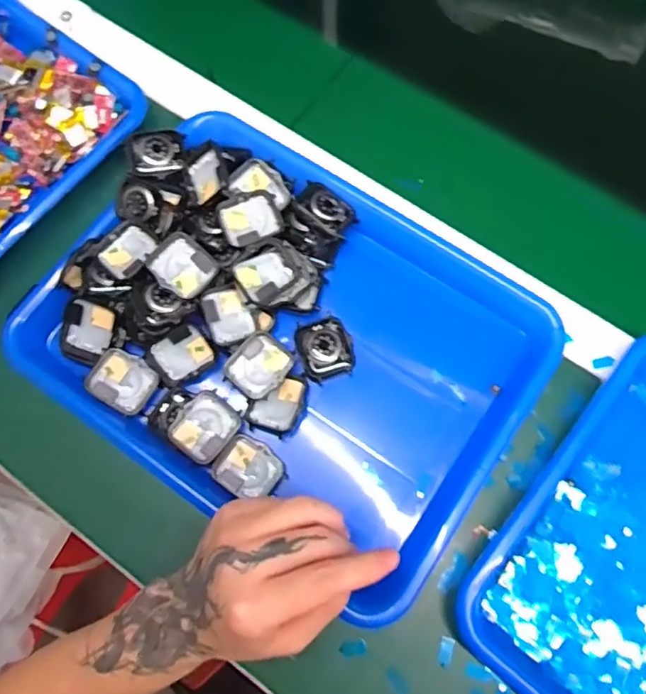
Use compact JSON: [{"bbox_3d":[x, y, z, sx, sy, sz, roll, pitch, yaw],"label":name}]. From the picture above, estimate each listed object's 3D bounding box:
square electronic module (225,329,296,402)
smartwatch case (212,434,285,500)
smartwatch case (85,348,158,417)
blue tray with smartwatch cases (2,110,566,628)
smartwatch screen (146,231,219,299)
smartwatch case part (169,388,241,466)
[{"bbox_3d":[-0.045,0.013,0.393,0.039,0.009,0.042,35,78,11],"label":"square electronic module"},{"bbox_3d":[-0.050,0.084,0.384,0.042,0.010,0.037,31,78,10],"label":"smartwatch case"},{"bbox_3d":[-0.143,0.025,0.401,0.043,0.016,0.037,25,77,9],"label":"smartwatch case"},{"bbox_3d":[-0.028,-0.007,0.400,0.335,0.046,0.253,31,78,10],"label":"blue tray with smartwatch cases"},{"bbox_3d":[-0.100,-0.058,0.401,0.043,0.005,0.040,47,75,-8],"label":"smartwatch screen"},{"bbox_3d":[-0.081,0.055,0.384,0.038,0.005,0.043,40,79,-5],"label":"smartwatch case part"}]

